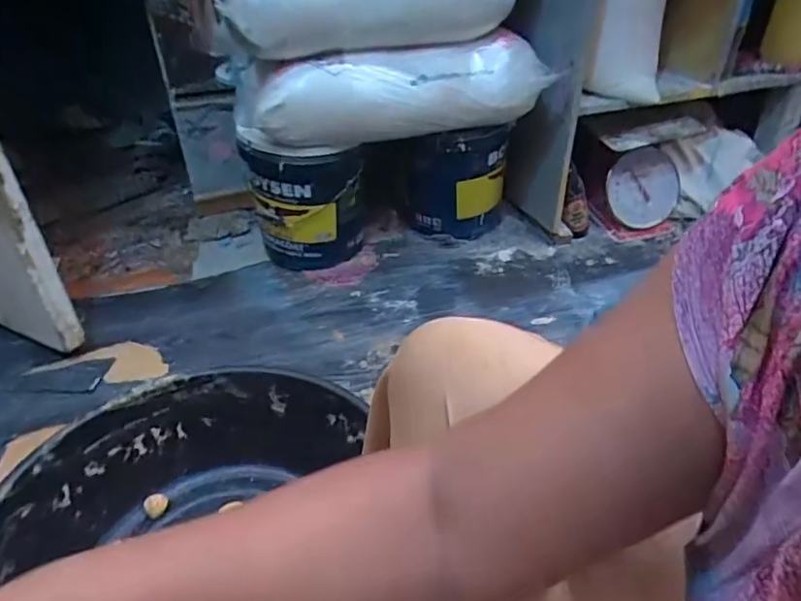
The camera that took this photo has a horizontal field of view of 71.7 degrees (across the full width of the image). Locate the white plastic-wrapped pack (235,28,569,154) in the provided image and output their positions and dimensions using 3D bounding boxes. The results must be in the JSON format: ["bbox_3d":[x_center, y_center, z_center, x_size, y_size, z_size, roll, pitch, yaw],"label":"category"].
[{"bbox_3d":[-0.023,-0.472,1.216,0.650,0.202,0.361,-8,39,-8],"label":"white plastic-wrapped pack"}]

